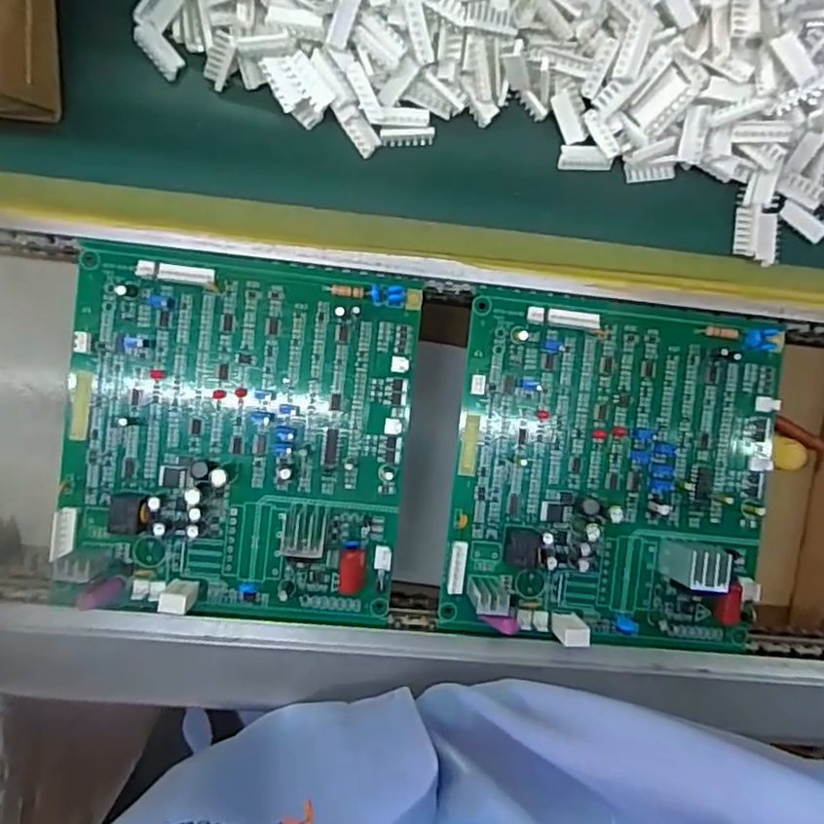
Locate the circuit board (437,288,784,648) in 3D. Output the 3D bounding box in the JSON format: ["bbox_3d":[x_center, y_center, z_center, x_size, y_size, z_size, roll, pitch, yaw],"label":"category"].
[{"bbox_3d":[0.112,0.034,0.345,0.175,0.020,0.180,6,93,-4],"label":"circuit board"}]

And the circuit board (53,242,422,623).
[{"bbox_3d":[-0.091,0.016,0.325,0.177,0.021,0.184,7,93,-4],"label":"circuit board"}]

